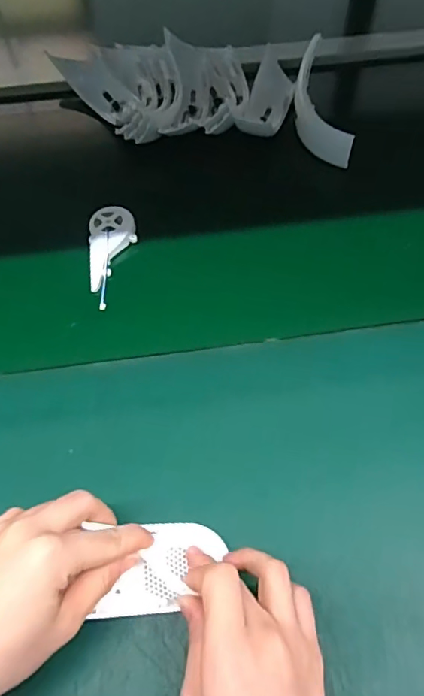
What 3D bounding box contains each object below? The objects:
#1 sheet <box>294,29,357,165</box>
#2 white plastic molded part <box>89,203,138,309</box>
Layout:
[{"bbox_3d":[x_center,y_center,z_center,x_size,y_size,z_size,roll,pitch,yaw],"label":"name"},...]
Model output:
[{"bbox_3d":[0.115,-0.278,0.563,0.042,0.046,0.179,-6,60,-3],"label":"sheet"},{"bbox_3d":[-0.096,-0.093,0.488,0.044,0.024,0.109,-4,60,-3],"label":"white plastic molded part"}]

